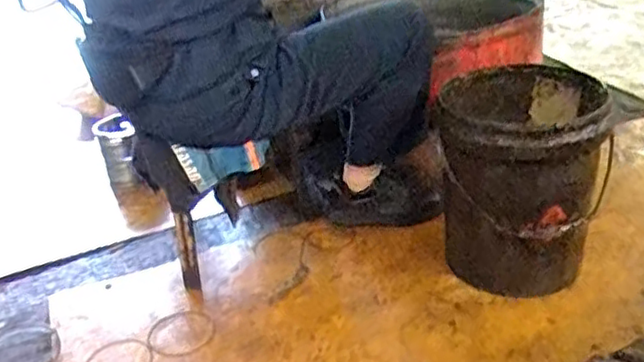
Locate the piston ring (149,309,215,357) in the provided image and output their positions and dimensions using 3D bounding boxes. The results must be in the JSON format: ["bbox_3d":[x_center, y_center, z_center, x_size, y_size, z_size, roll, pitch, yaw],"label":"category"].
[{"bbox_3d":[-0.266,0.288,1.253,0.122,0.008,0.128,-5,27,3],"label":"piston ring"}]

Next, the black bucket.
[{"bbox_3d":[0.372,0.014,1.255,0.285,0.363,0.297,3,30,15],"label":"black bucket"}]

